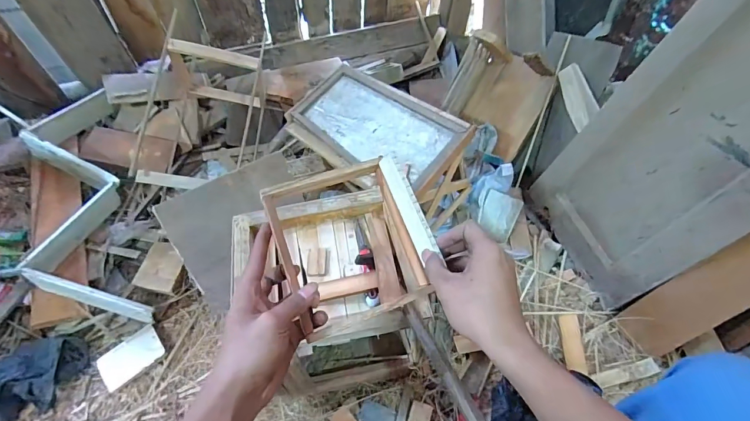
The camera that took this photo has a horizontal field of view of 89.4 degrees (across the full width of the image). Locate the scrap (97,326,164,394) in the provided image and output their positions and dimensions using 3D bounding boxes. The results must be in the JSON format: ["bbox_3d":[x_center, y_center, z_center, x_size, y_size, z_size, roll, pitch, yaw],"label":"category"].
[{"bbox_3d":[-0.523,0.312,0.811,0.123,0.008,0.089,-38,62,-23],"label":"scrap"}]

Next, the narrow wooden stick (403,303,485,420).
[{"bbox_3d":[0.081,0.187,0.473,0.017,0.014,0.172,-20,44,-13],"label":"narrow wooden stick"}]

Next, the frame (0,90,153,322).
[{"bbox_3d":[-0.725,-0.022,0.924,0.218,0.135,0.663,-20,57,-14],"label":"frame"}]

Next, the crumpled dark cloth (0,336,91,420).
[{"bbox_3d":[-0.696,0.340,0.745,0.112,0.083,0.215,38,63,24],"label":"crumpled dark cloth"}]

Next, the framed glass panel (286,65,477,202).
[{"bbox_3d":[-0.015,-0.190,0.833,0.219,0.029,0.407,-46,60,-10],"label":"framed glass panel"}]

